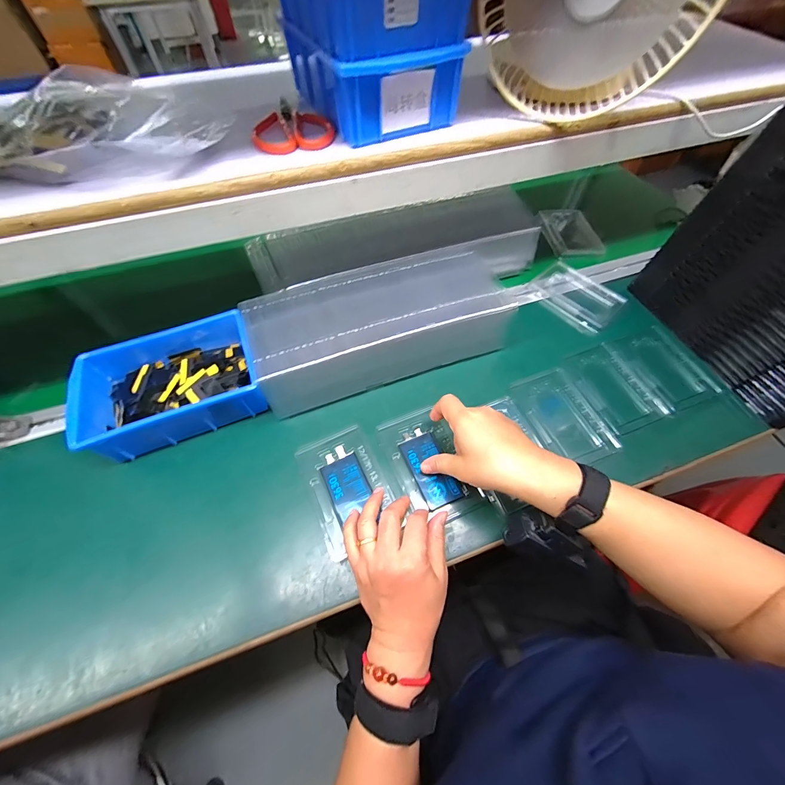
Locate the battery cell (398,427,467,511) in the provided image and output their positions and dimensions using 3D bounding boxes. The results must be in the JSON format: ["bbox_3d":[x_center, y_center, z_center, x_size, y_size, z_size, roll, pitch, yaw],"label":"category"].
[{"bbox_3d":[0.042,0.085,0.393,0.043,0.007,0.093,-20,61,-12],"label":"battery cell"}]

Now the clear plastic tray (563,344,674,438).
[{"bbox_3d":[0.296,-0.007,0.458,0.091,0.010,0.123,-18,59,-11],"label":"clear plastic tray"}]

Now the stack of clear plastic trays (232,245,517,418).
[{"bbox_3d":[-0.005,-0.085,0.453,0.340,0.092,0.154,-20,59,-12],"label":"stack of clear plastic trays"}]

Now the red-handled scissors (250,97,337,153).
[{"bbox_3d":[-0.103,-0.283,0.360,0.078,0.015,0.108,-7,58,-5],"label":"red-handled scissors"}]

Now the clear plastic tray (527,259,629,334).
[{"bbox_3d":[0.293,-0.158,0.544,0.096,0.012,0.133,-33,63,-19],"label":"clear plastic tray"}]

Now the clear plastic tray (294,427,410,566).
[{"bbox_3d":[-0.051,0.104,0.380,0.081,0.007,0.127,-22,60,-13],"label":"clear plastic tray"}]

